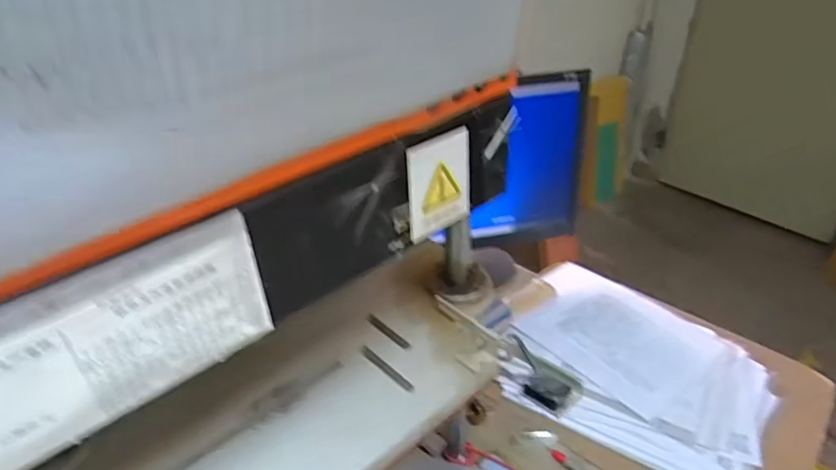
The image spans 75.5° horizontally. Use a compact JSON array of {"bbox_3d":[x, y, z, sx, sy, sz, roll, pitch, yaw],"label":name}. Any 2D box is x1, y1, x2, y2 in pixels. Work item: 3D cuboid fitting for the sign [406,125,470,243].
[{"bbox_3d":[0.014,-0.031,0.341,0.052,0.065,0.005,-30,44,-34],"label":"sign"}]

